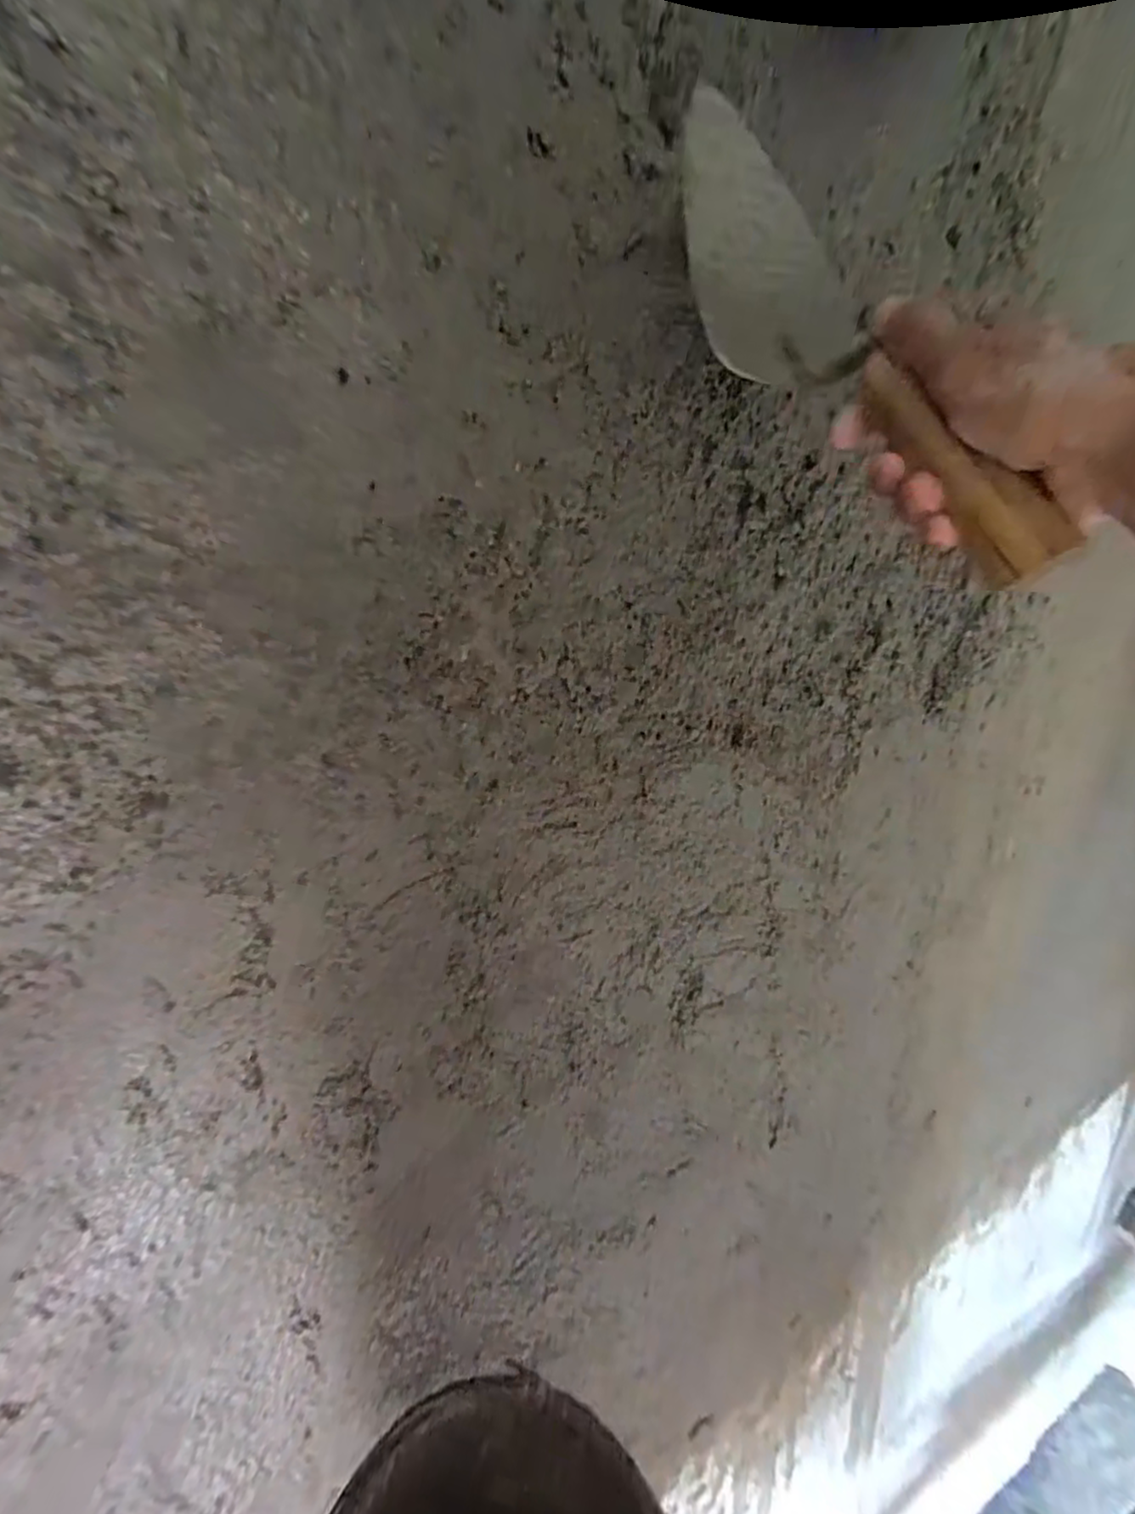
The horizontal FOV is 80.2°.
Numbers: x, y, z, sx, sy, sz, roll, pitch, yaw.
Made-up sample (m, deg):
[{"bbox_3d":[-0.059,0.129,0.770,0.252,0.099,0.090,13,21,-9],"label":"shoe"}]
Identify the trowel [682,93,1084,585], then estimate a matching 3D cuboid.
[{"bbox_3d":[0.125,-0.199,0.324,0.065,0.065,0.297,-15,66,-21],"label":"trowel"}]

